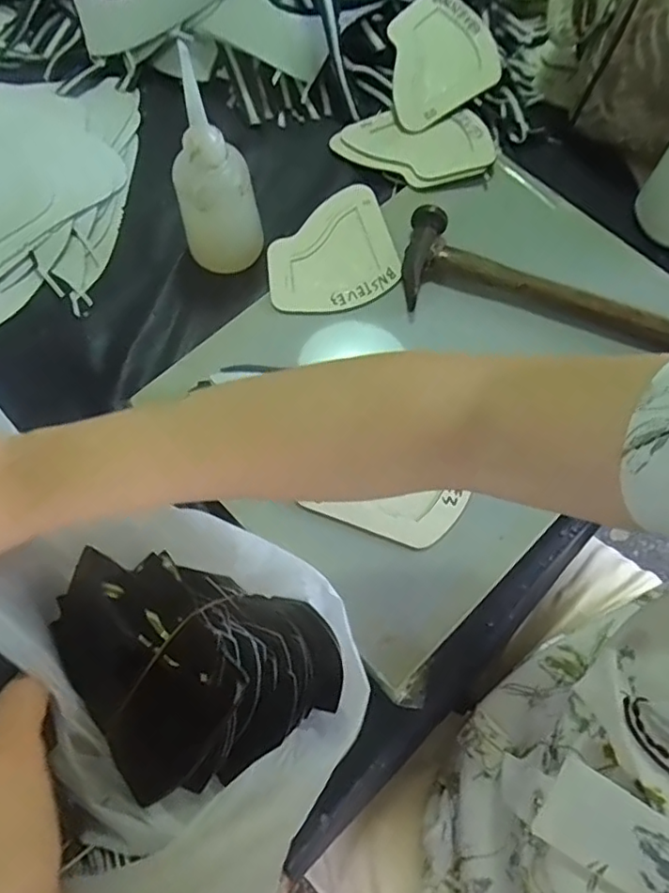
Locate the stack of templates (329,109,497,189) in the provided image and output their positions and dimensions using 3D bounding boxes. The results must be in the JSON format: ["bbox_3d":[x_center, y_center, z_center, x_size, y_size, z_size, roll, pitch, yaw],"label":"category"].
[{"bbox_3d":[0.072,-0.279,0.548,0.148,0.011,0.088,3,67,9],"label":"stack of templates"}]

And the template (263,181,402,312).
[{"bbox_3d":[-0.002,-0.170,0.503,0.108,0.008,0.121,-6,70,-4],"label":"template"}]

